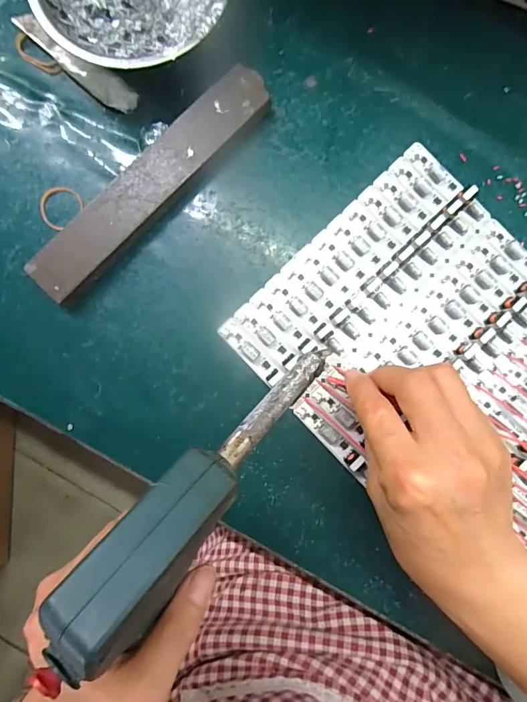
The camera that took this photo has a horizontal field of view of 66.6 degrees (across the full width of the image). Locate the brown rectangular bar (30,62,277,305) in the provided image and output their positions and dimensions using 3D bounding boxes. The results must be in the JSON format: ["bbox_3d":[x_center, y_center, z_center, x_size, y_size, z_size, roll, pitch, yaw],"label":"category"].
[{"bbox_3d":[-0.075,-0.113,0.274,0.037,0.018,0.198,45,89,3],"label":"brown rectangular bar"}]

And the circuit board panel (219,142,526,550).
[{"bbox_3d":[0.194,0.061,0.265,0.433,0.015,0.192,40,88,4],"label":"circuit board panel"}]

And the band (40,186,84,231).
[{"bbox_3d":[-0.145,-0.103,0.284,0.030,0.004,0.028,0,87,1],"label":"band"}]

